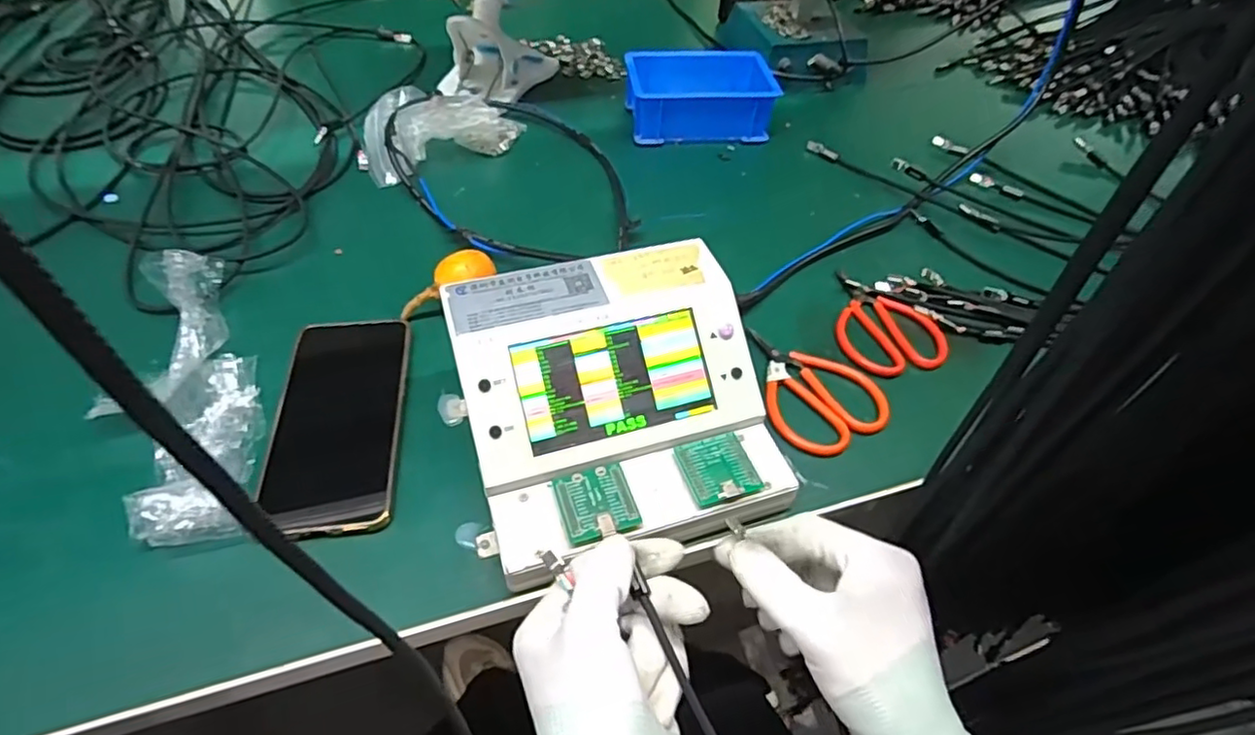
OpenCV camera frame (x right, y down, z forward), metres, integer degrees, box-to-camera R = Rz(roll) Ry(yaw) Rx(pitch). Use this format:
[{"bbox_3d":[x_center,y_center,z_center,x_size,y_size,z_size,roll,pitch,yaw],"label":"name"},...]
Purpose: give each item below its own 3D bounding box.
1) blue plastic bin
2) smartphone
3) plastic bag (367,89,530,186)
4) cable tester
[{"bbox_3d":[0.070,-0.276,0.650,0.145,0.059,0.093,-4,50,-7],"label":"blue plastic bin"},{"bbox_3d":[-0.182,0.034,0.406,0.075,0.016,0.162,-4,50,-7],"label":"smartphone"},{"bbox_3d":[-0.183,-0.244,0.622,0.154,0.042,0.137,-16,53,-16],"label":"plastic bag"},{"bbox_3d":[-0.006,0.018,0.369,0.168,0.074,0.165,-11,52,-13],"label":"cable tester"}]

